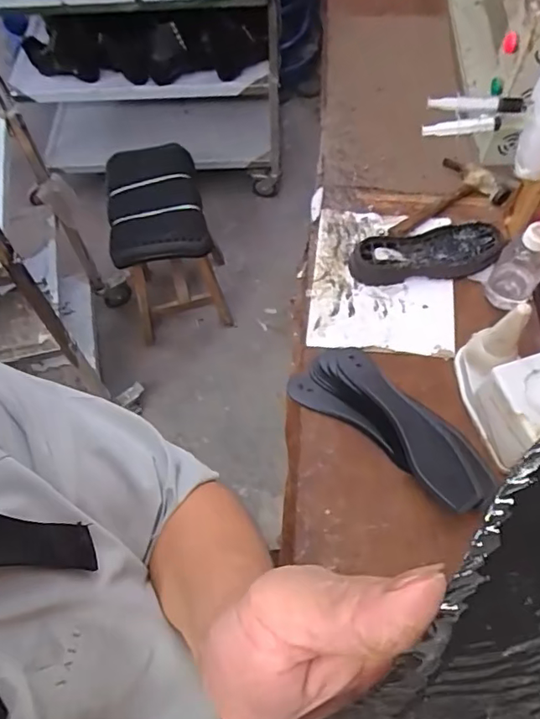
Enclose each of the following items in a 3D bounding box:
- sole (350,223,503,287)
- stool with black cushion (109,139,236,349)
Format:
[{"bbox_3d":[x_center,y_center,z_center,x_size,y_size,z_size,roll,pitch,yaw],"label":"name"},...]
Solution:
[{"bbox_3d":[0.269,-0.177,0.923,0.256,0.034,0.101,-11,61,-3],"label":"sole"},{"bbox_3d":[-0.297,-0.320,1.607,0.286,0.460,0.378,-12,61,-4],"label":"stool with black cushion"}]

